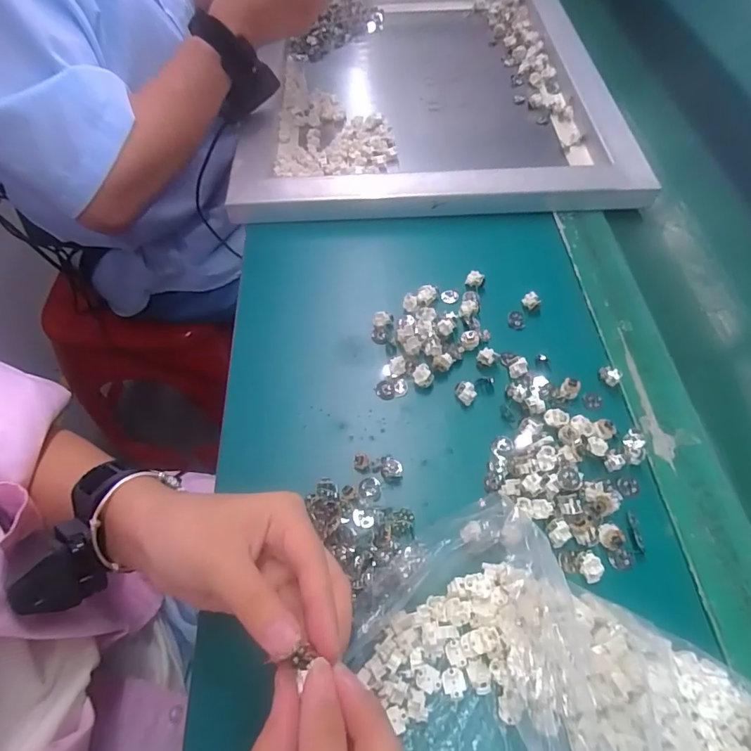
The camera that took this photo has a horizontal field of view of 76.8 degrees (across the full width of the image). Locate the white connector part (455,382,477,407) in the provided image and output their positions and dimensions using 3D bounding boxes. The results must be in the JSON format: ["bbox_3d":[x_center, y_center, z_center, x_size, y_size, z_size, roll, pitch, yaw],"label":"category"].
[{"bbox_3d":[0.068,0.014,0.362,0.015,0.016,0.012,23,61,16],"label":"white connector part"}]

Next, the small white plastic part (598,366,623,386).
[{"bbox_3d":[0.180,0.001,0.364,0.016,0.014,0.009,33,64,20],"label":"small white plastic part"}]

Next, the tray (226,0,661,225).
[{"bbox_3d":[0.063,-0.382,0.602,0.413,0.055,0.532,-1,57,1],"label":"tray"}]

